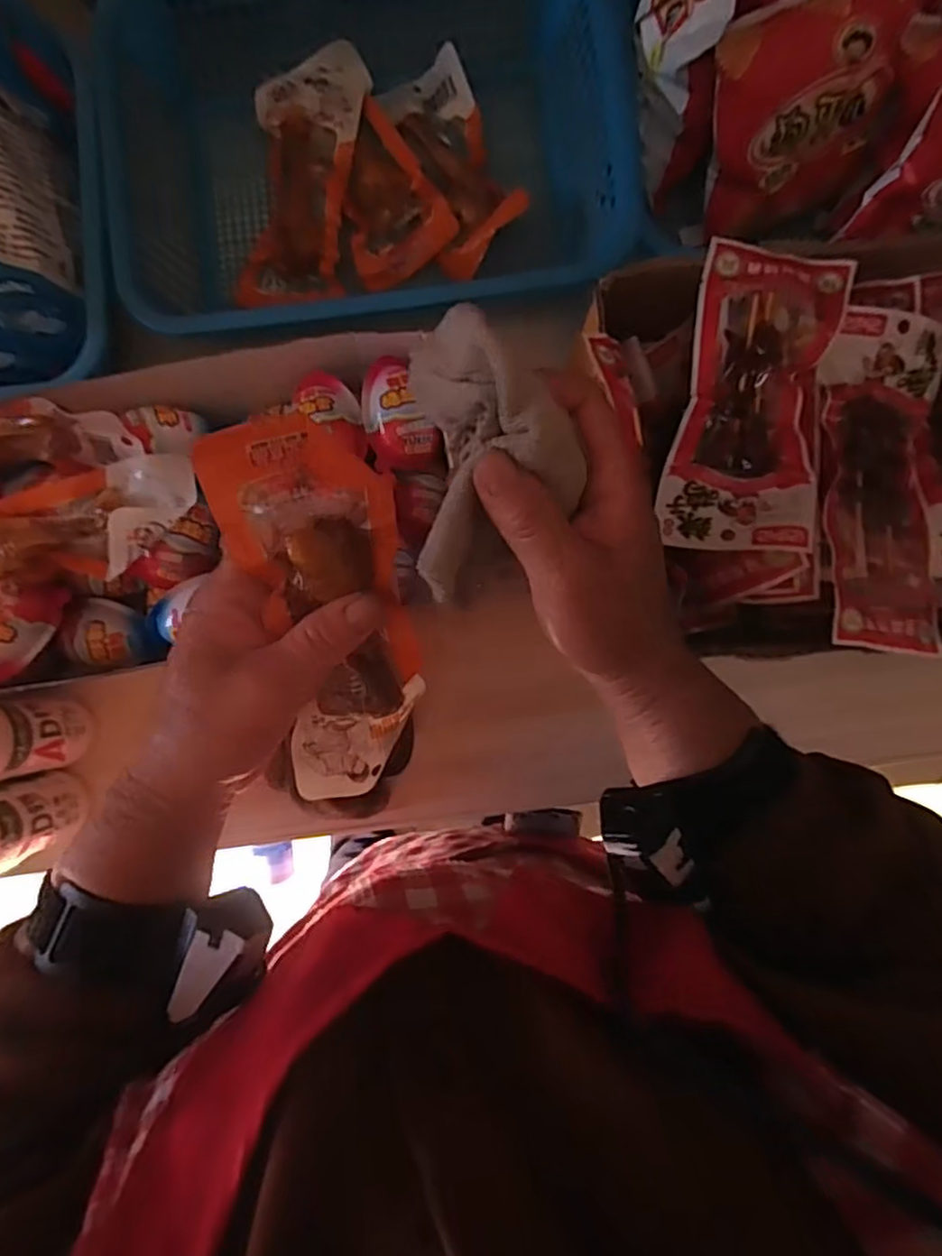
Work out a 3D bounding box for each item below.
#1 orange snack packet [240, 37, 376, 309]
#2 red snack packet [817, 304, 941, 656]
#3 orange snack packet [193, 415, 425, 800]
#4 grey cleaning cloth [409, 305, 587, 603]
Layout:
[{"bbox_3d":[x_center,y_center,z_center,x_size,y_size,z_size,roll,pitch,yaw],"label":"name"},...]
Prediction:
[{"bbox_3d":[-0.120,-0.329,0.493,0.080,0.038,0.190,8,87,0],"label":"orange snack packet"},{"bbox_3d":[0.240,-0.086,0.384,0.081,0.029,0.194,3,80,-20],"label":"red snack packet"},{"bbox_3d":[-0.063,-0.005,0.311,0.071,0.023,0.174,-11,108,-1],"label":"orange snack packet"},{"bbox_3d":[-0.006,-0.070,0.258,0.076,0.038,0.082,-35,88,-3],"label":"grey cleaning cloth"}]

